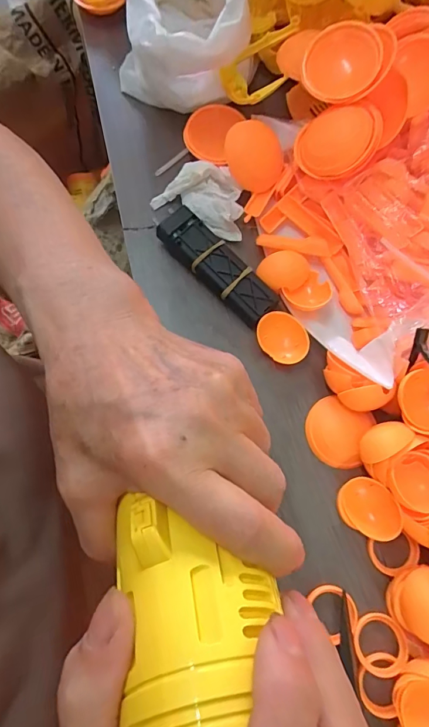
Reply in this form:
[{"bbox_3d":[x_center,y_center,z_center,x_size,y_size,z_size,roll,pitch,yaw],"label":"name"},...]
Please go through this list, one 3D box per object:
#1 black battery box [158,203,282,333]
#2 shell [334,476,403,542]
[{"bbox_3d":[0.003,-0.078,0.322,0.033,0.015,0.108,-42,80,-11],"label":"black battery box"},{"bbox_3d":[0.110,0.101,0.287,0.043,0.010,0.038,25,94,31],"label":"shell"}]

